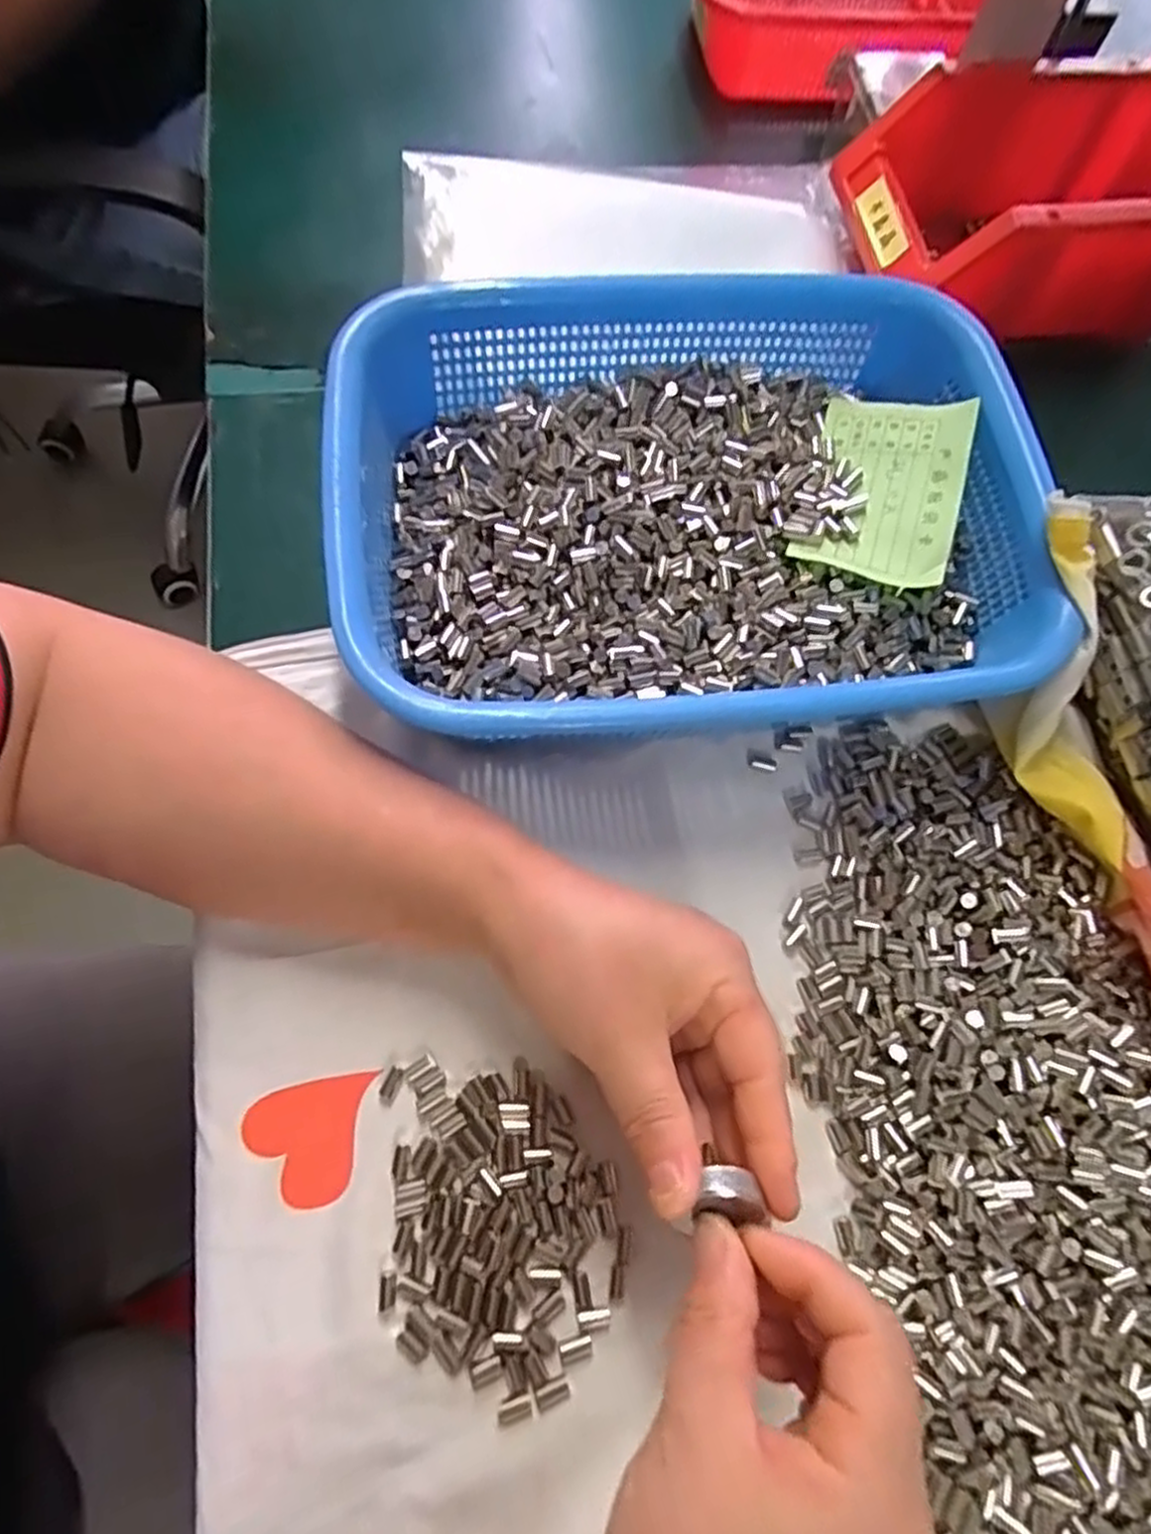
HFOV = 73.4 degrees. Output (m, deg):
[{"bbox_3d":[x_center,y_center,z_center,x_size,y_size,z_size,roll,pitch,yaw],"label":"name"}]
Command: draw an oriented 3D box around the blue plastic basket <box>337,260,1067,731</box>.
[{"bbox_3d":[0.045,-0.105,0.334,0.279,0.072,0.205,-4,70,-4],"label":"blue plastic basket"}]

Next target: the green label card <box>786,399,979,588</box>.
[{"bbox_3d":[0.136,-0.124,0.340,0.062,0.008,0.089,12,76,21],"label":"green label card"}]

